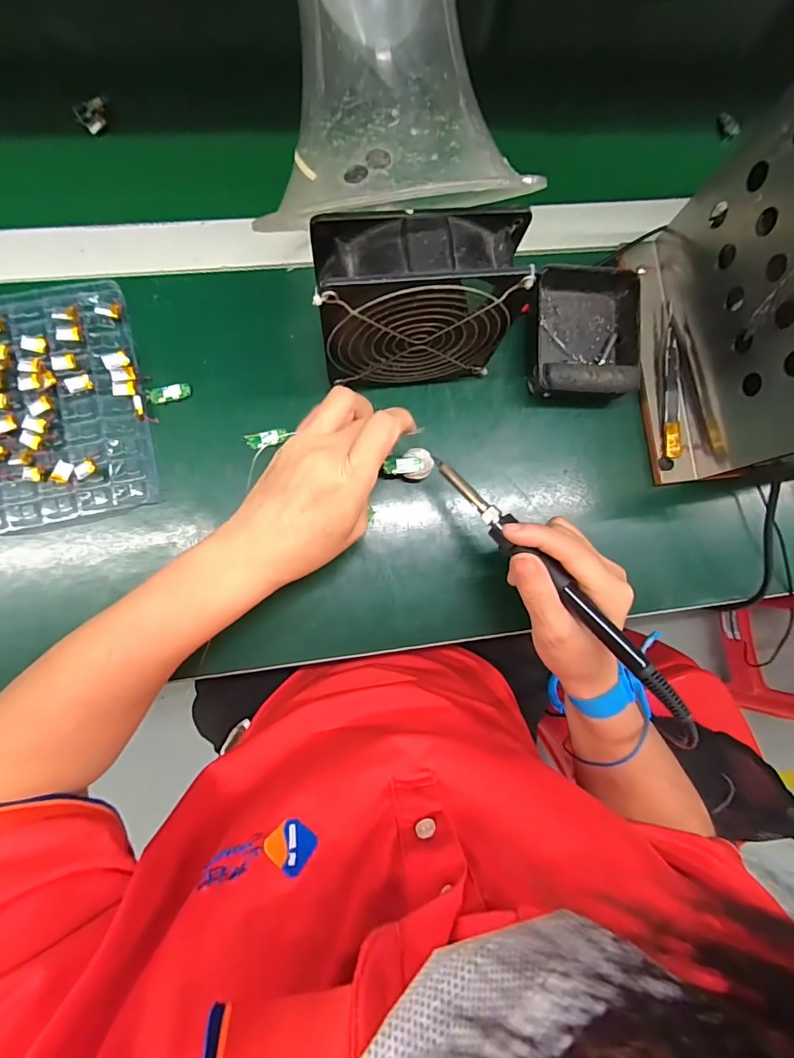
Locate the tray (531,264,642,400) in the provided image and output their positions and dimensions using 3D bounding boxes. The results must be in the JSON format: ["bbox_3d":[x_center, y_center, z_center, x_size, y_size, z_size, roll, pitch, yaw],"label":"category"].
[{"bbox_3d":[0.144,-0.148,0.347,0.086,0.033,0.108,0,84,-5],"label":"tray"}]

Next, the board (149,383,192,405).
[{"bbox_3d":[-0.167,-0.100,0.331,0.027,0.004,0.012,-19,86,-7],"label":"board"}]

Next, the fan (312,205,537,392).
[{"bbox_3d":[0.011,-0.139,0.292,0.125,0.120,0.048,-5,85,-6],"label":"fan"}]

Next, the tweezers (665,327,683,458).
[{"bbox_3d":[0.218,-0.106,0.357,0.011,0.011,0.101,3,84,-5],"label":"tweezers"}]

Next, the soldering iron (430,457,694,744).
[{"bbox_3d":[0.099,0.035,0.276,0.020,0.023,0.223,-41,74,-8],"label":"soldering iron"}]

